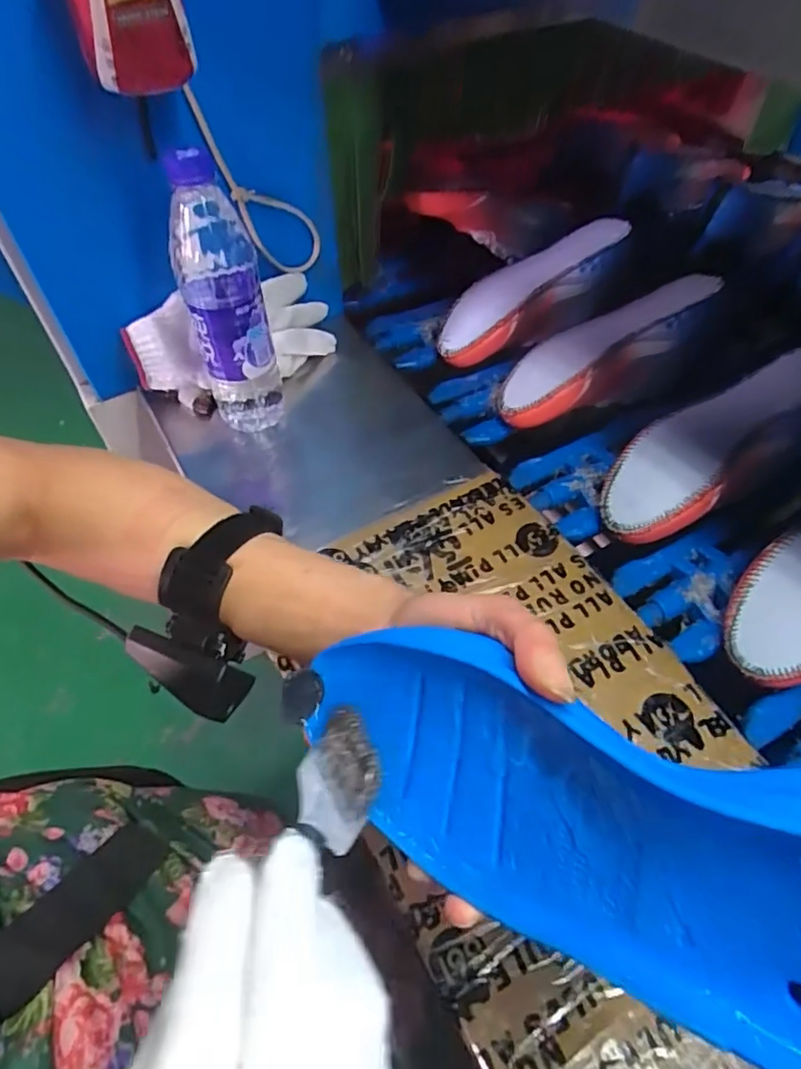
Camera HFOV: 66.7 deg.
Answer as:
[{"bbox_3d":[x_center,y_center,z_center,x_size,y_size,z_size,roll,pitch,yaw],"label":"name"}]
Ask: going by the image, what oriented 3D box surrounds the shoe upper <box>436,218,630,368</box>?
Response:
[{"bbox_3d":[0.150,-0.270,0.689,0.244,0.058,0.089,-37,59,-1],"label":"shoe upper"}]

